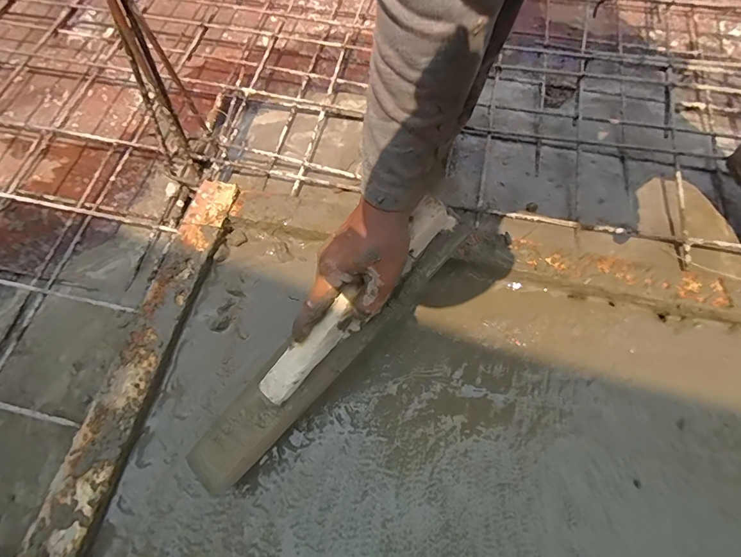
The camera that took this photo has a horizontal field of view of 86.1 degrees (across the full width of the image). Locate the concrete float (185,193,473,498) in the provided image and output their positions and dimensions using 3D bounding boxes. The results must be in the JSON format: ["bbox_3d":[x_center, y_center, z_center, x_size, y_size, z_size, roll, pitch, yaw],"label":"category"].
[{"bbox_3d":[-0.042,0.060,0.412,0.379,0.054,0.062,-45,71,-4],"label":"concrete float"}]

